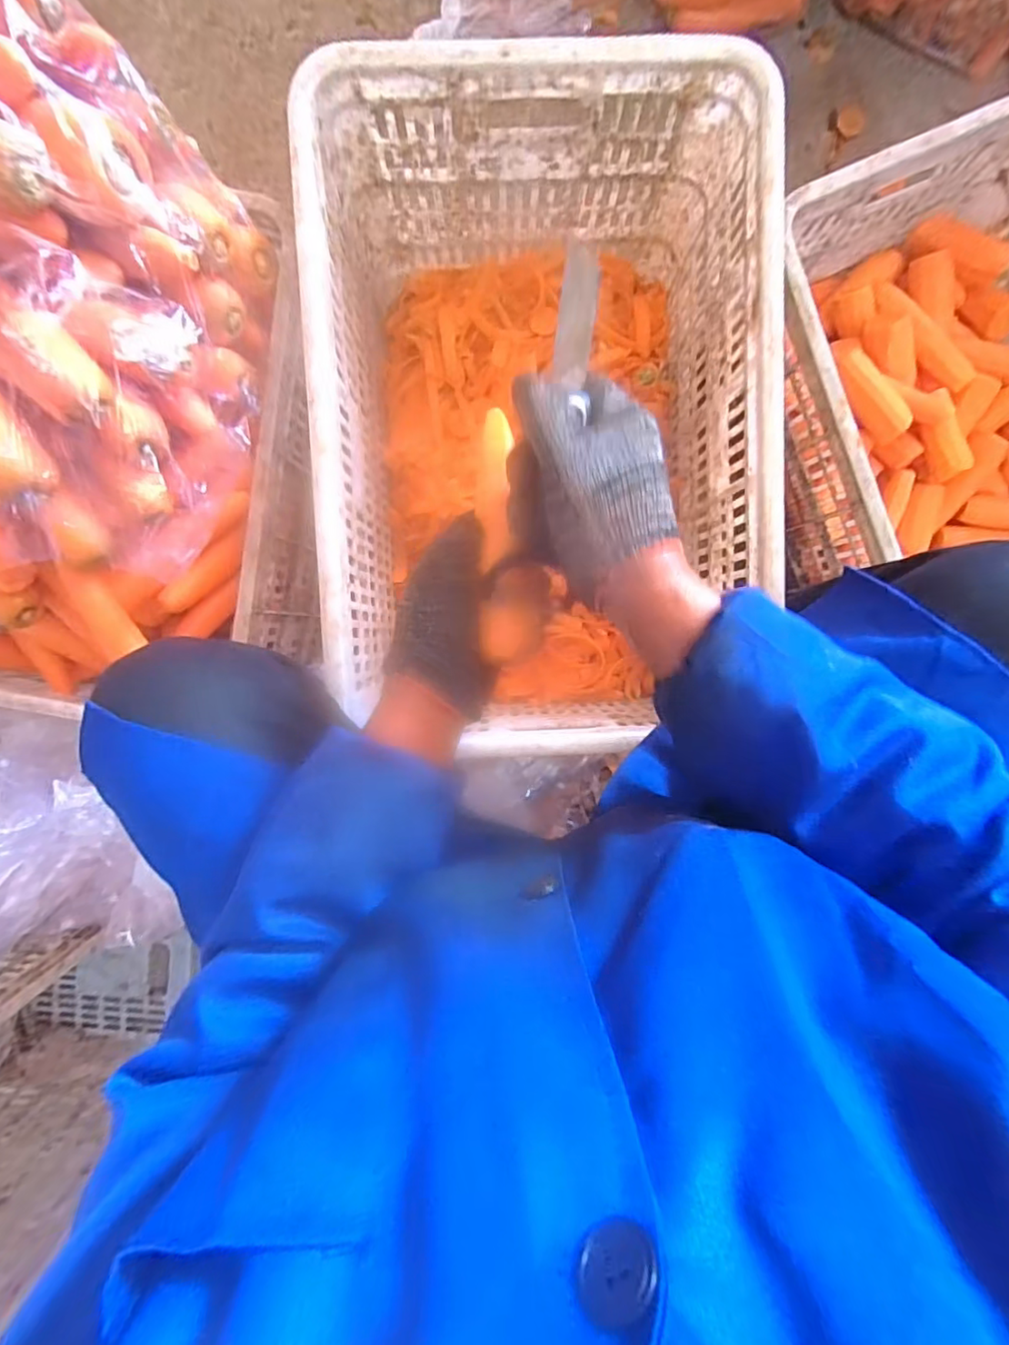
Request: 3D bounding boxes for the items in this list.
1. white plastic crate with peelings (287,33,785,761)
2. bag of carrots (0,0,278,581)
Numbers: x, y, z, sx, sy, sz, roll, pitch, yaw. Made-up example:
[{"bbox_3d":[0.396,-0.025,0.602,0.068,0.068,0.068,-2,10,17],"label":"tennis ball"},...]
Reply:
[{"bbox_3d":[0.037,-0.241,0.626,0.412,0.293,0.594,-2,96,0],"label":"white plastic crate with peelings"},{"bbox_3d":[-0.346,-0.284,0.439,0.240,0.174,0.383,7,96,-1],"label":"bag of carrots"}]

